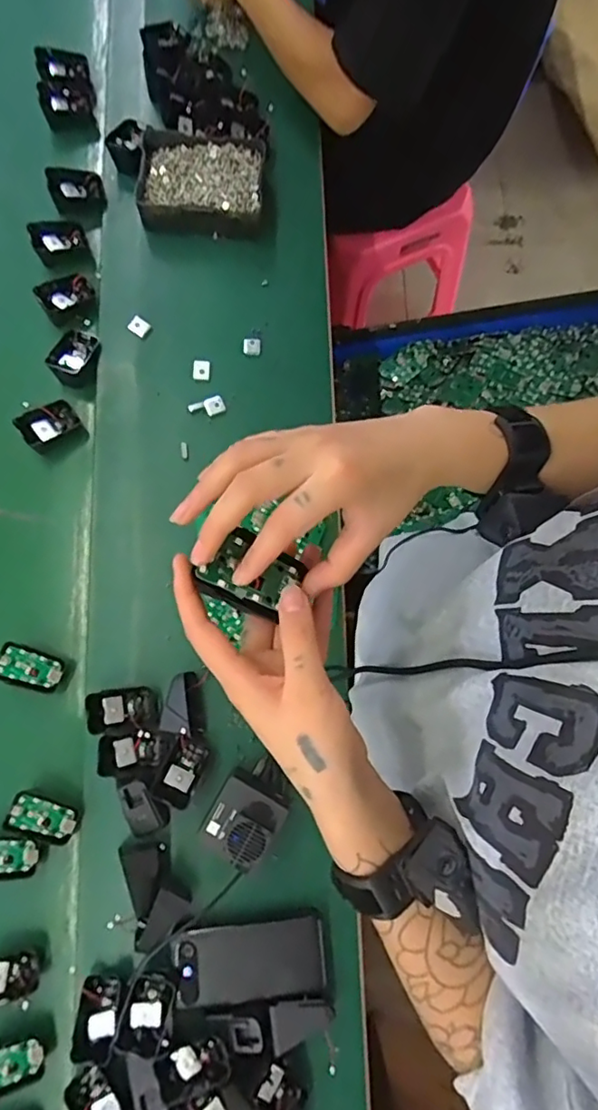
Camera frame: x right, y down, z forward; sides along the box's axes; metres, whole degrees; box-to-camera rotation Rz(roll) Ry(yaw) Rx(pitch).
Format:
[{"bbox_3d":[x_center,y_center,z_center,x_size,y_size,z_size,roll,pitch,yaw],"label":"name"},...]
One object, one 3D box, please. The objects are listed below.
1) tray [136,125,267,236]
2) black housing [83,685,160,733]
[{"bbox_3d":[-0.126,-0.491,0.756,0.160,0.035,0.134,2,79,0],"label":"tray"},{"bbox_3d":[-0.195,0.169,0.629,0.073,0.022,0.044,0,77,-28],"label":"black housing"}]

